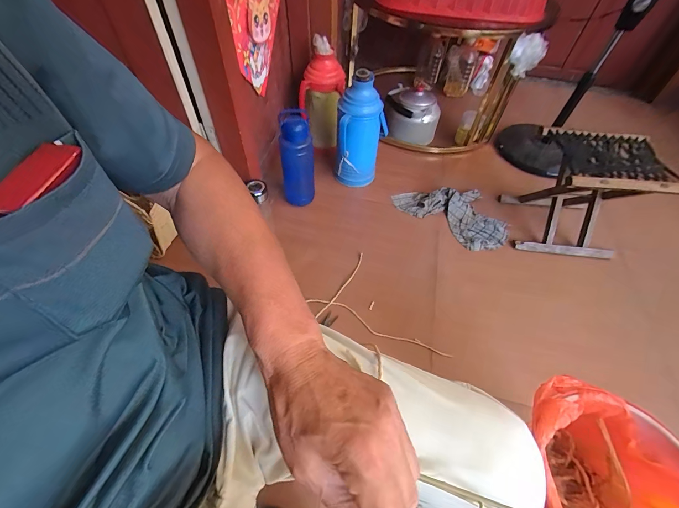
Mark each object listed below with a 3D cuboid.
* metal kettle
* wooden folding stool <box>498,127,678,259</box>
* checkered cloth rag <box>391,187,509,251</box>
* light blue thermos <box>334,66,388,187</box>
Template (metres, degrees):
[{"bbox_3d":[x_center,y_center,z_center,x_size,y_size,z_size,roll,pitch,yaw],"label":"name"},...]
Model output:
[{"bbox_3d":[0.298,-0.582,1.315,0.212,0.199,0.187,3,53,0],"label":"metal kettle"},{"bbox_3d":[0.734,-0.181,0.947,0.306,0.284,0.241,5,53,1],"label":"wooden folding stool"},{"bbox_3d":[0.402,-0.163,1.088,0.388,0.052,0.224,35,59,22],"label":"checkered cloth rag"},{"bbox_3d":[0.069,-0.397,1.056,0.147,0.383,0.127,18,54,12],"label":"light blue thermos"}]

